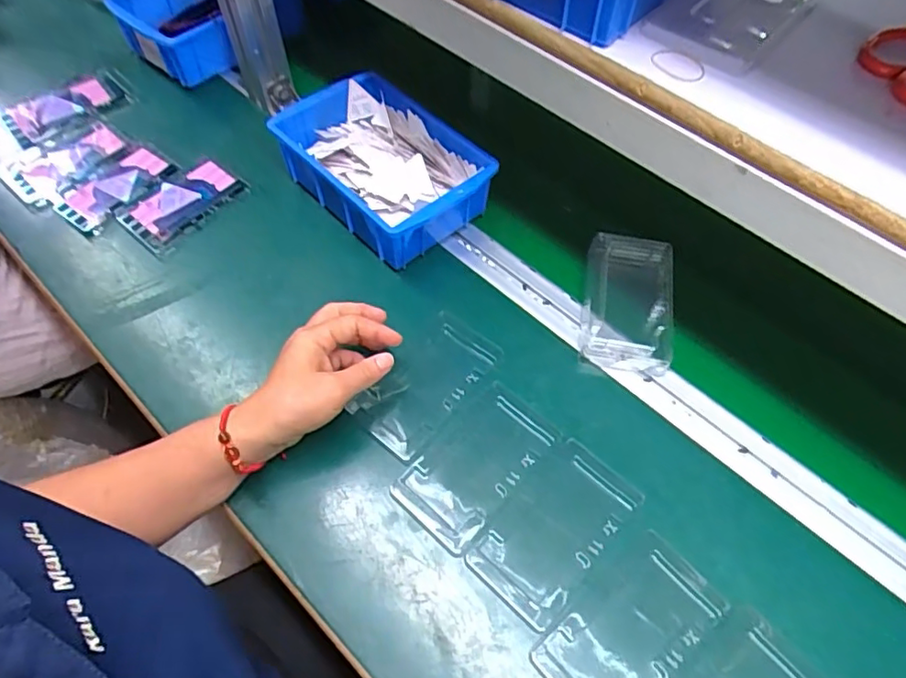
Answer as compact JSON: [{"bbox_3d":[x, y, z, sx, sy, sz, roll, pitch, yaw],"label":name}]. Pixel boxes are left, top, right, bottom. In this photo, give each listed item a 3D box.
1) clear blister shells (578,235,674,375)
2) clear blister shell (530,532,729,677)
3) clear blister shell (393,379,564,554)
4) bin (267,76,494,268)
[{"bbox_3d":[0.161,-0.033,0.546,0.081,0.036,0.129,11,58,5],"label":"clear blister shells"},{"bbox_3d":[0.121,0.201,0.412,0.125,0.011,0.071,-36,65,-22],"label":"clear blister shell"},{"bbox_3d":[0.019,0.097,0.473,0.071,0.012,0.127,38,64,20],"label":"clear blister shell"},{"bbox_3d":[-0.069,-0.171,0.603,0.139,0.065,0.206,-38,66,-23],"label":"bin"}]

